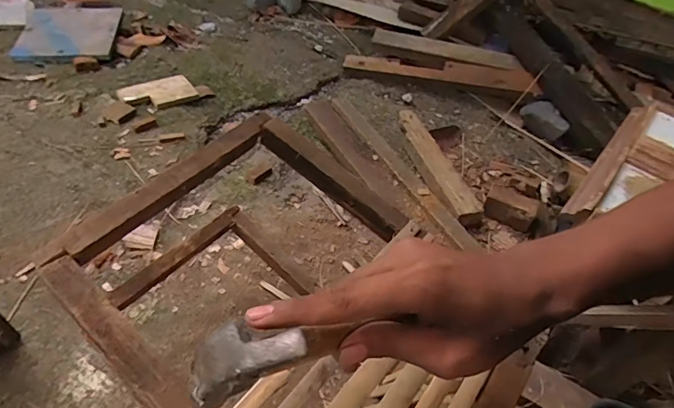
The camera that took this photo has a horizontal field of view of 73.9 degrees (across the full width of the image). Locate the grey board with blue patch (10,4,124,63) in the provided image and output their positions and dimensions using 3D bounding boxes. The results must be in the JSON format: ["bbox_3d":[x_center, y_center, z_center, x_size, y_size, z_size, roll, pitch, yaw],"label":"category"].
[{"bbox_3d":[-0.761,-0.487,1.274,0.260,0.027,0.230,1,59,0],"label":"grey board with blue patch"}]

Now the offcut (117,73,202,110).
[{"bbox_3d":[-0.452,-0.282,1.139,0.177,0.014,0.092,-23,70,-22],"label":"offcut"}]

